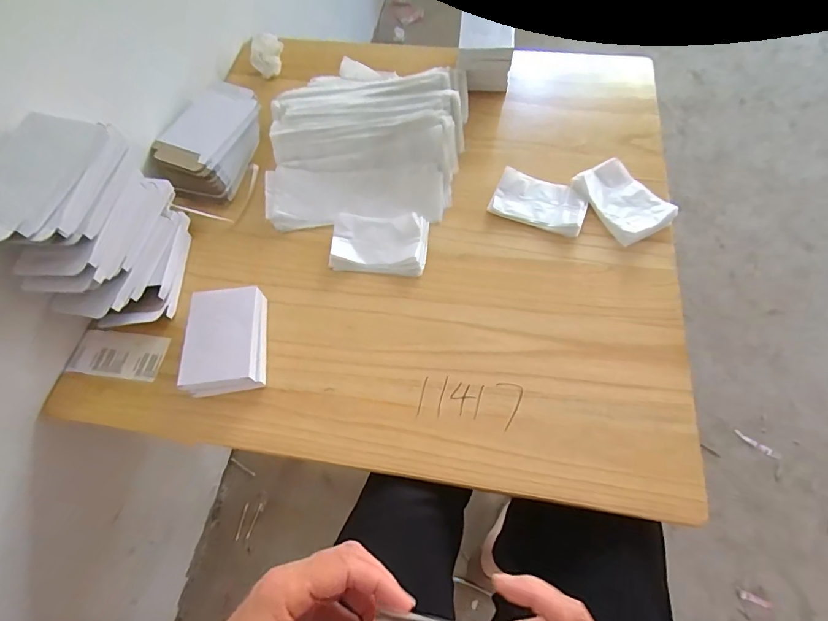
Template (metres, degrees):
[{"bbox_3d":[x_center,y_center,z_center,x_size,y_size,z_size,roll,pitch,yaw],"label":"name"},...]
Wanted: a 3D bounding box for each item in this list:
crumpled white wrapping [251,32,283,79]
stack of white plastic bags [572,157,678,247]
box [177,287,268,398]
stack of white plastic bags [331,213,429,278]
[{"bbox_3d":[-0.271,-0.469,0.776,0.054,0.039,0.076,-6,63,1],"label":"crumpled white wrapping"},{"bbox_3d":[0.298,-0.159,0.604,0.093,0.013,0.129,-29,65,-10],"label":"stack of white plastic bags"},{"bbox_3d":[-0.232,0.037,0.525,0.090,0.041,0.130,-8,63,0],"label":"box"},{"bbox_3d":[-0.048,-0.097,0.592,0.131,0.017,0.090,4,64,6],"label":"stack of white plastic bags"}]

